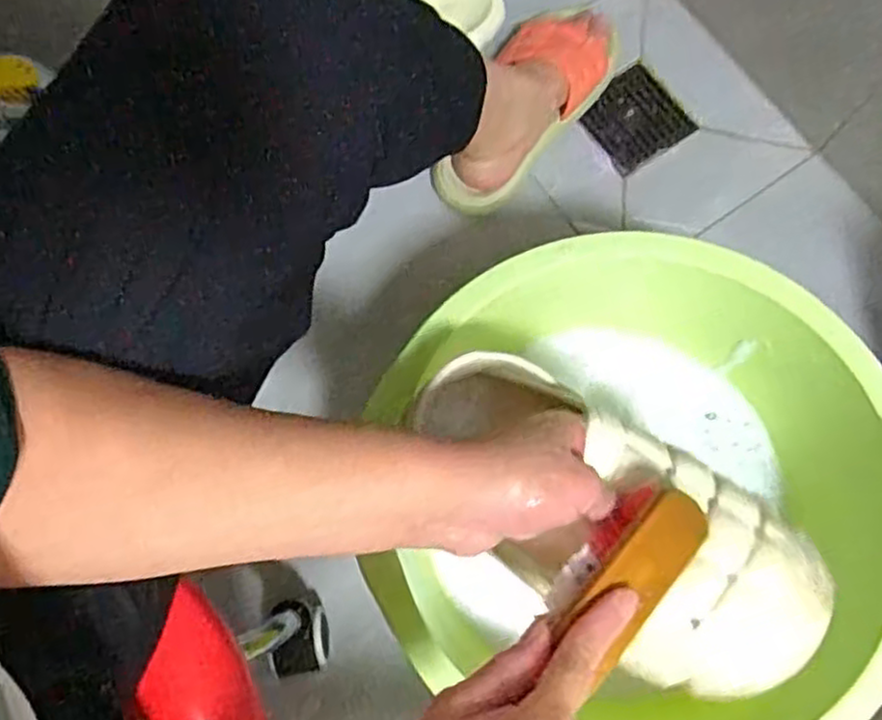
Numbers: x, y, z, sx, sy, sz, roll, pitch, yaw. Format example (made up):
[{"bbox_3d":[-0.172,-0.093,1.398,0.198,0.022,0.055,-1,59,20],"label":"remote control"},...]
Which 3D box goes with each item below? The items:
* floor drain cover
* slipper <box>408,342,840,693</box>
[{"bbox_3d":[0.206,-0.251,0.776,0.102,0.013,0.094,-41,79,-11],"label":"floor drain cover"},{"bbox_3d":[0.086,0.080,0.426,0.111,0.078,0.255,-44,57,-11],"label":"slipper"}]

